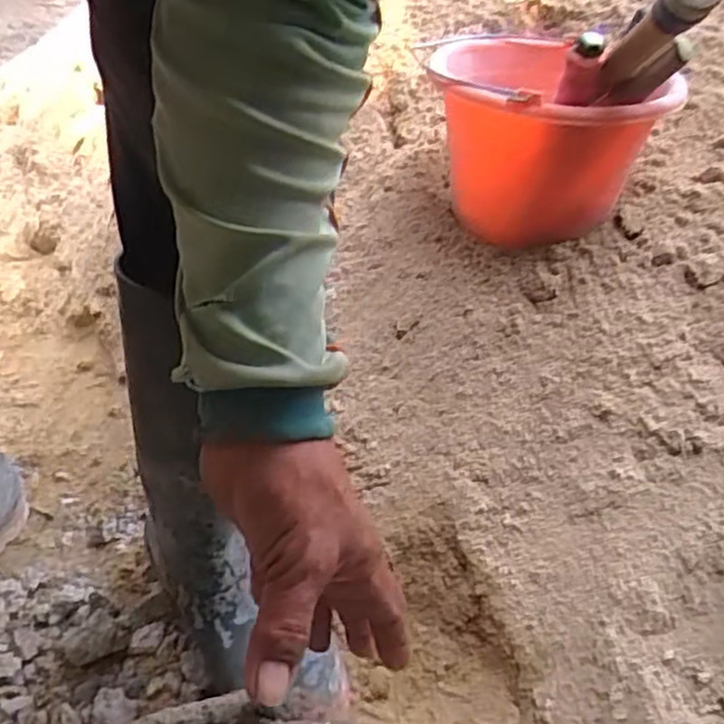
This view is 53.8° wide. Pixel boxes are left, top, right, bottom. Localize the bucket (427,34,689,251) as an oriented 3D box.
[{"bbox_3d":[0.172,-0.218,0.701,0.206,0.172,0.228,9,34,7],"label":"bucket"}]

